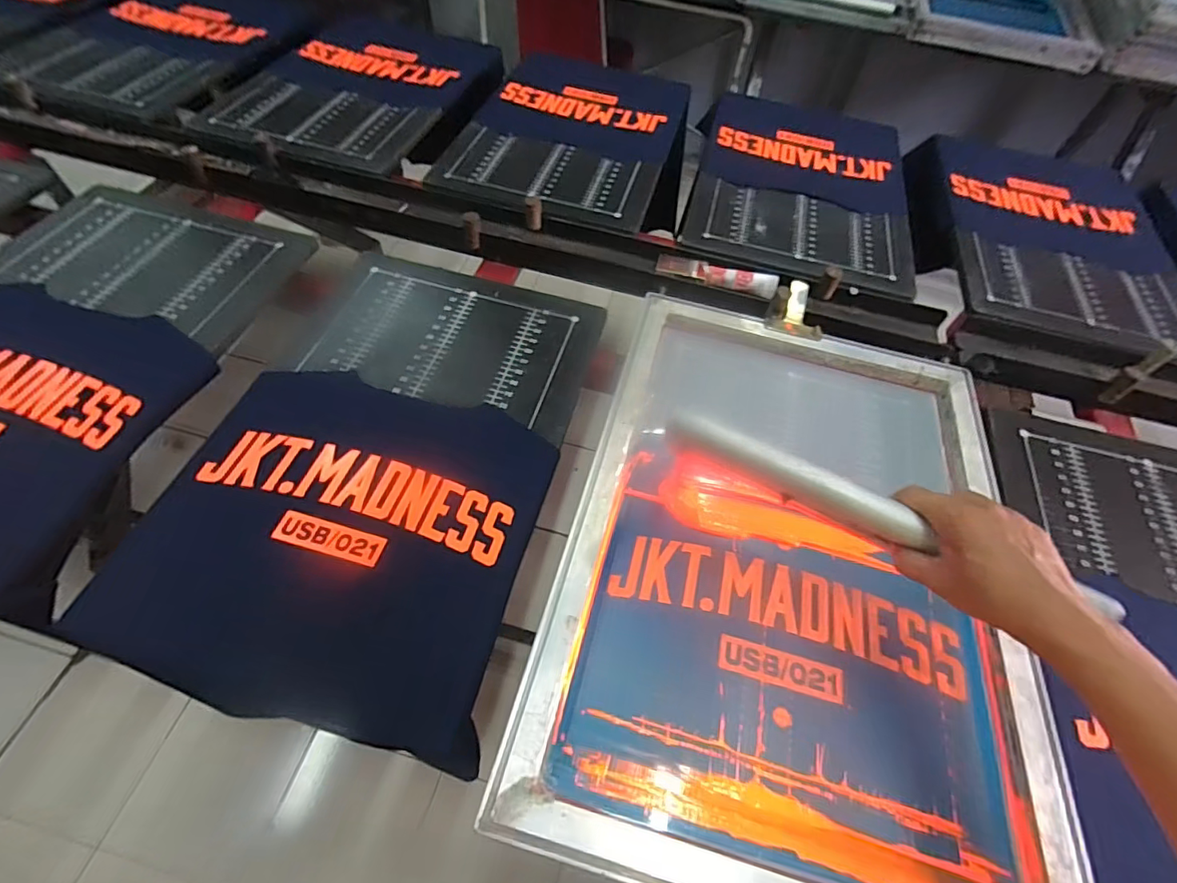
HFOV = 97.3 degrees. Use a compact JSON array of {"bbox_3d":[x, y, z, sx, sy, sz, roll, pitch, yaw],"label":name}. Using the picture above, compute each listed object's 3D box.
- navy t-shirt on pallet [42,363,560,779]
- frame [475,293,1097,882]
[{"bbox_3d":[-0.266,0.091,0.567,0.395,0.037,0.370,13,59,4],"label":"navy t-shirt on pallet"},{"bbox_3d":[0.220,0.105,0.560,0.455,0.055,0.637,16,56,5],"label":"frame"}]

